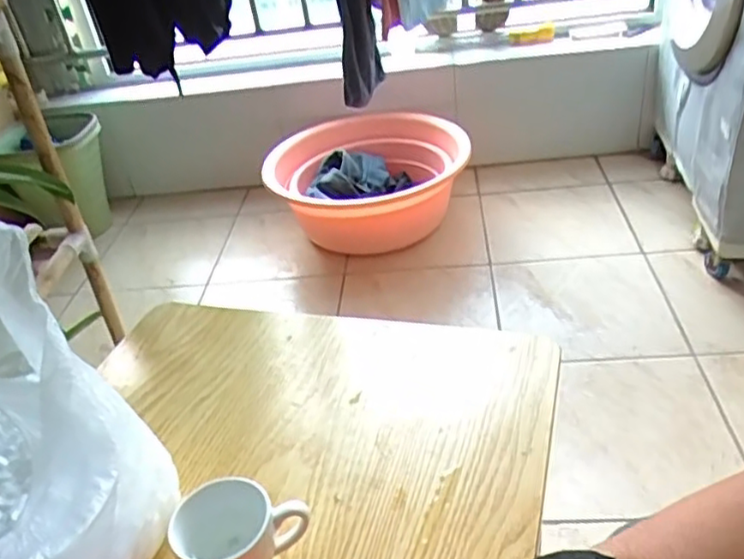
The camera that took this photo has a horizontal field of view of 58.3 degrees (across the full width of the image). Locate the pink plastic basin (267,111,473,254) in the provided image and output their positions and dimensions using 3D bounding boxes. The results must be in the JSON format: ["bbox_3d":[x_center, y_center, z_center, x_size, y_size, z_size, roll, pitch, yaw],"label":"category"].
[{"bbox_3d":[-0.017,-0.210,1.514,0.398,0.200,0.385,-6,35,4],"label":"pink plastic basin"}]

